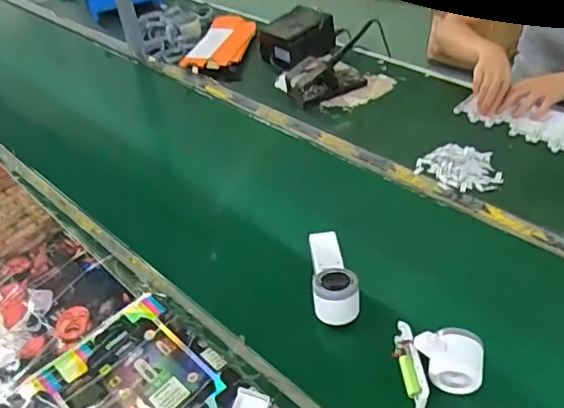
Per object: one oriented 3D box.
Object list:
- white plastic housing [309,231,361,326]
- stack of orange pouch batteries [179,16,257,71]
[{"bbox_3d":[0.070,0.089,0.764,0.059,0.044,0.154,-4,40,2],"label":"white plastic housing"},{"bbox_3d":[-0.141,-0.401,1.386,0.142,0.033,0.283,6,41,13],"label":"stack of orange pouch batteries"}]

